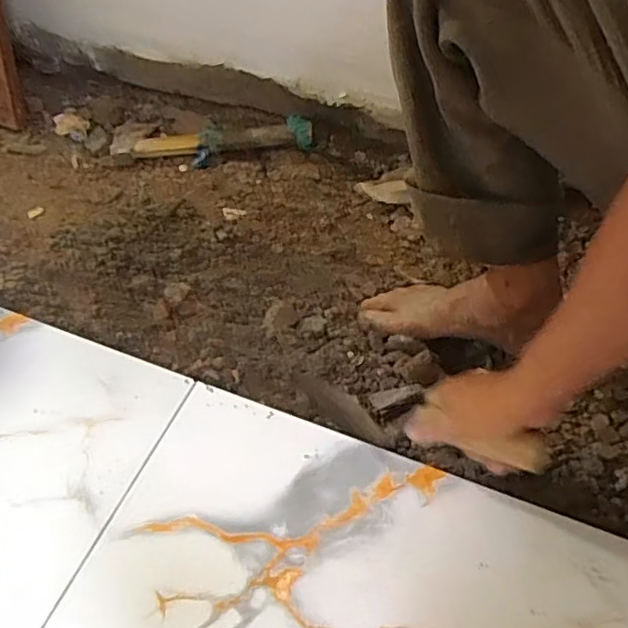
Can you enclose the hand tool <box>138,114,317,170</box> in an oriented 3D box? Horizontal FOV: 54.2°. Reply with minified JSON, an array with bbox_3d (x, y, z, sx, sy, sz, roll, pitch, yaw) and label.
[{"bbox_3d":[-0.143,-0.276,0.975,0.281,0.031,0.064,-7,52,-6],"label":"hand tool"}]

